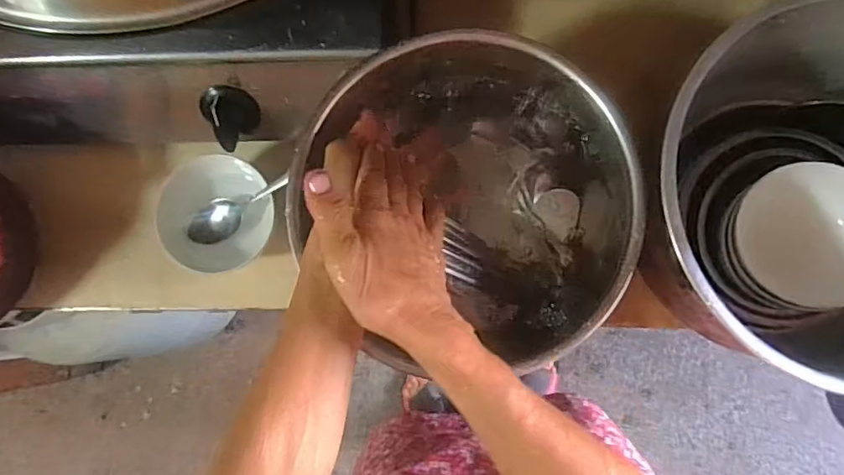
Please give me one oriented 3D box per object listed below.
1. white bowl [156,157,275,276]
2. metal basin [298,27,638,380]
[{"bbox_3d":[-0.195,-0.020,0.538,0.098,0.055,0.106,-1,83,5],"label":"white bowl"},{"bbox_3d":[0.041,-0.027,0.451,0.259,0.101,0.258,-1,83,5],"label":"metal basin"}]

